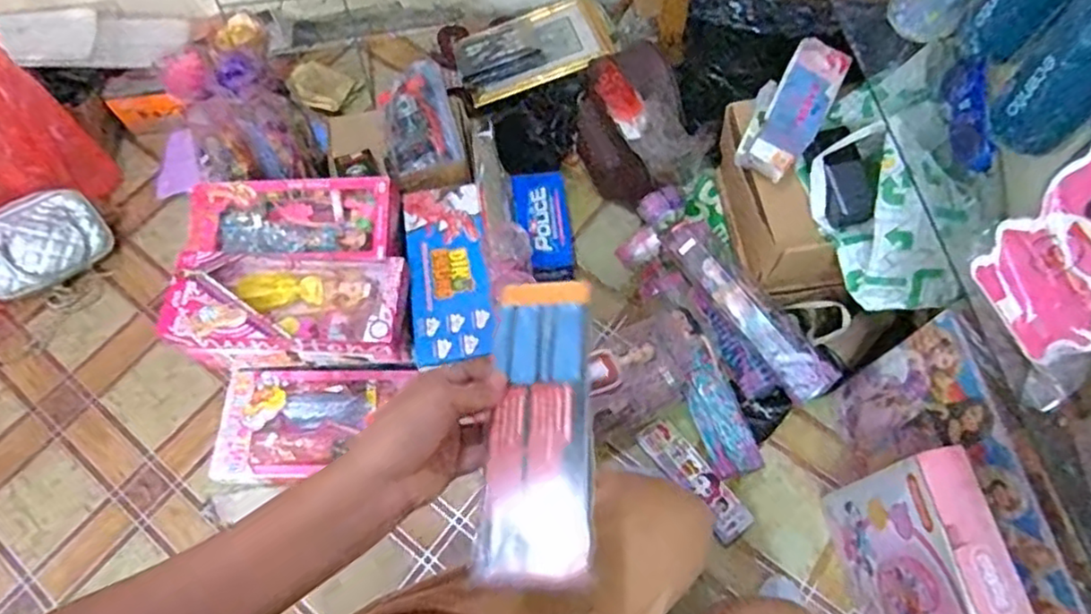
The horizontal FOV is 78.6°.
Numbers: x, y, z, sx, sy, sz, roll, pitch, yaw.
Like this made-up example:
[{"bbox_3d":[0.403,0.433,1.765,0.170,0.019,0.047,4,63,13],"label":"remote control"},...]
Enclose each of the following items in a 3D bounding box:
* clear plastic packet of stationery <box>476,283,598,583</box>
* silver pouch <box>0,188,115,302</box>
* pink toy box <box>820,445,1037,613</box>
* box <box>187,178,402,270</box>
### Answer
[{"bbox_3d":[-0.003,0.069,0.430,0.065,0.020,0.204,1,57,3],"label":"clear plastic packet of stationery"},{"bbox_3d":[-0.925,-0.113,1.207,0.224,0.149,0.049,-36,26,-25],"label":"silver pouch"},{"bbox_3d":[0.473,0.351,0.825,0.070,0.280,0.286,-11,64,-2],"label":"pink toy box"},{"bbox_3d":[-0.411,-0.133,1.048,0.337,0.044,0.154,-6,64,0],"label":"box"}]

